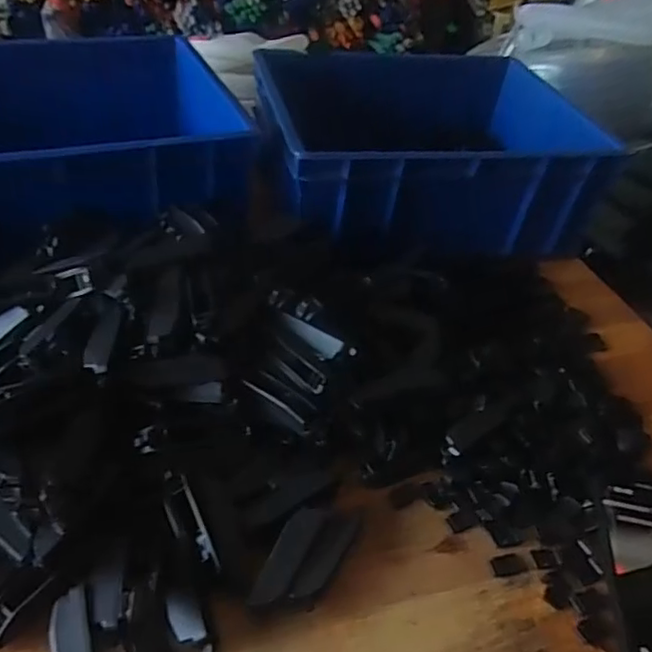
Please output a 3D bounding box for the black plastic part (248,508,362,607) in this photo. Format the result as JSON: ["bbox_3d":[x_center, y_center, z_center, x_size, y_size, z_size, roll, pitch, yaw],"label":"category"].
[{"bbox_3d":[-0.012,0.141,0.360,0.036,0.019,0.076,23,44,17],"label":"black plastic part"}]

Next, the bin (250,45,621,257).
[{"bbox_3d":[0.104,-0.197,0.654,0.337,0.110,0.263,-5,43,-14],"label":"bin"}]

